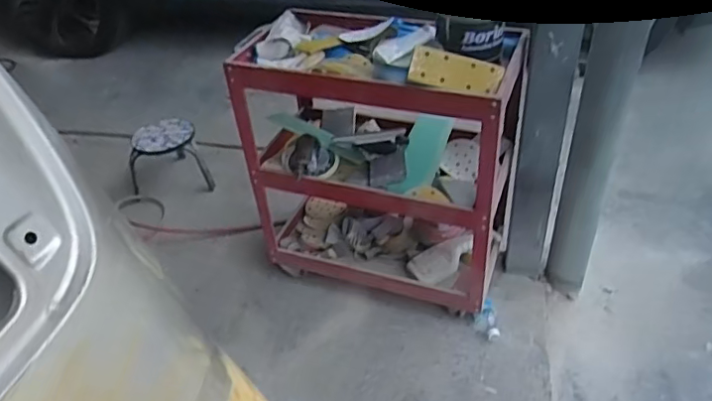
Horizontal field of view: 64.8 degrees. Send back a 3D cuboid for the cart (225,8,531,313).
[{"bbox_3d":[0.067,-0.114,1.521,0.687,0.712,0.342,12,41,19],"label":"cart"}]

